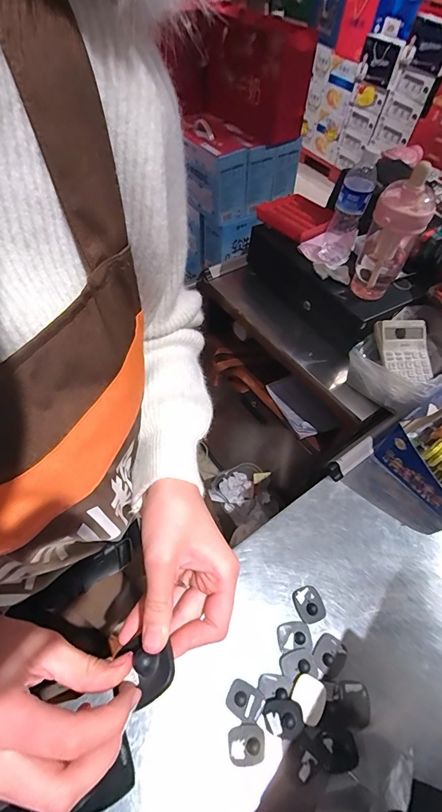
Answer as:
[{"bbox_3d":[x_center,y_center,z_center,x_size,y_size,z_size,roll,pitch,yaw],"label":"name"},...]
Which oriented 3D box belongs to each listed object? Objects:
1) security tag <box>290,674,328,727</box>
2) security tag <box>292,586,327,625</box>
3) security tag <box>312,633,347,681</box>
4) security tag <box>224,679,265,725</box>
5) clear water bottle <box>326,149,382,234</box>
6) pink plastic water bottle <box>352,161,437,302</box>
[{"bbox_3d":[0.110,0.369,0.468,0.044,0.013,0.045,30,57,15],"label":"security tag"},{"bbox_3d":[0.129,0.287,0.540,0.041,0.011,0.046,-18,58,-17],"label":"security tag"},{"bbox_3d":[0.145,0.340,0.504,0.041,0.012,0.053,37,59,20],"label":"security tag"},{"bbox_3d":[0.028,0.373,0.469,0.041,0.018,0.036,27,56,13],"label":"security tag"},{"bbox_3d":[0.277,-0.426,0.799,0.064,0.197,0.059,16,54,6],"label":"clear water bottle"},{"bbox_3d":[0.327,-0.324,0.719,0.095,0.234,0.102,25,56,12],"label":"pink plastic water bottle"}]

